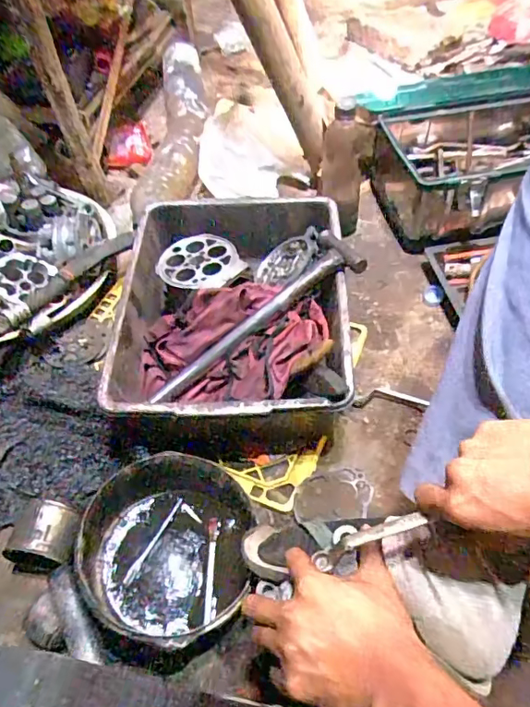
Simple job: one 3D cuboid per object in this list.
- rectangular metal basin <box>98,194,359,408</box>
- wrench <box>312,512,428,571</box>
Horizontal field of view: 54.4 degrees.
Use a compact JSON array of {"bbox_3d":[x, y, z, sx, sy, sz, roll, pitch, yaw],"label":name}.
[{"bbox_3d":[-0.040,-0.059,0.743,0.305,0.122,0.380,0,53,3],"label":"rectangular metal basin"},{"bbox_3d":[0.082,0.151,0.418,0.099,0.020,0.013,-32,51,19],"label":"wrench"}]

